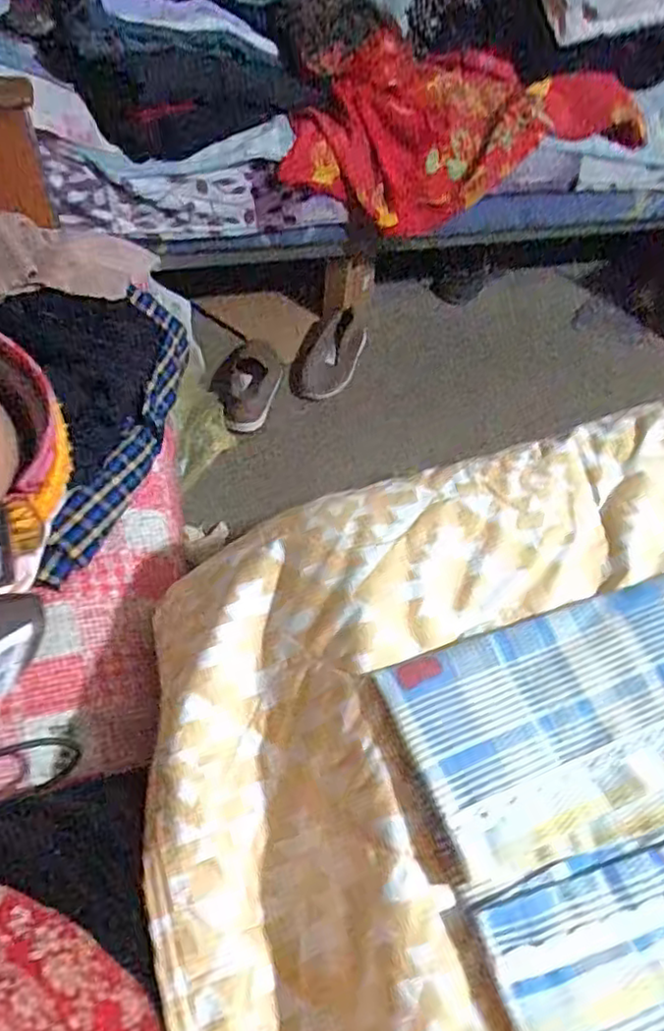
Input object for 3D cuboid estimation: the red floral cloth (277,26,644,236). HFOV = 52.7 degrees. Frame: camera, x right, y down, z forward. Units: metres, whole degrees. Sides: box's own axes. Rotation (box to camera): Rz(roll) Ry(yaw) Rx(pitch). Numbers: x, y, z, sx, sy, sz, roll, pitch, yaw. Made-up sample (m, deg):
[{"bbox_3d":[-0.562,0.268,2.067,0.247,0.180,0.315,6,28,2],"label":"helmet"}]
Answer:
[{"bbox_3d":[0.187,-0.716,1.225,0.605,0.225,0.345,-16,57,-16],"label":"red floral cloth"}]

